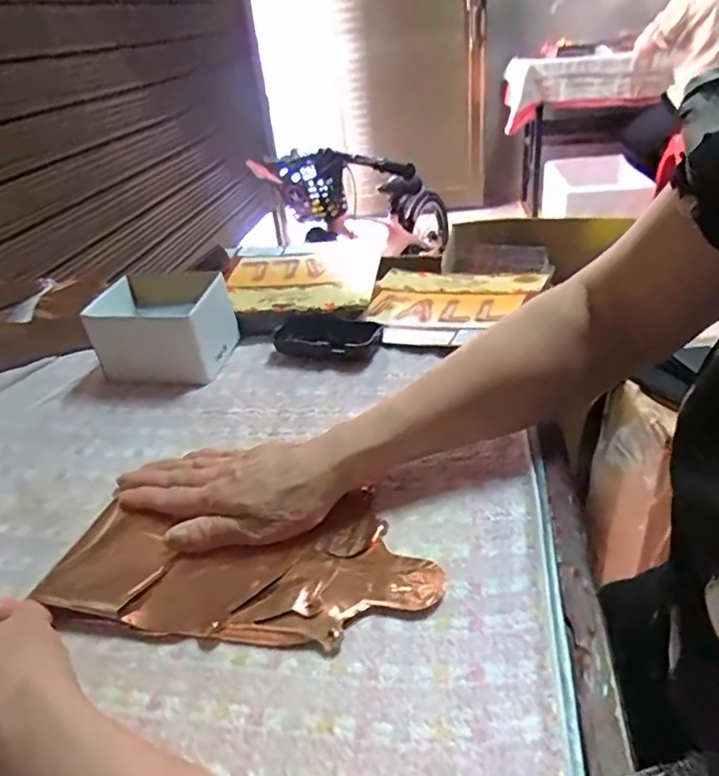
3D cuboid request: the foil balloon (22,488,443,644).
[{"bbox_3d":[-0.075,0.113,0.379,0.244,0.016,0.114,-1,36,6],"label":"foil balloon"}]

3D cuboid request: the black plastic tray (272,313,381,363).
[{"bbox_3d":[-0.033,-0.052,0.591,0.108,0.027,0.049,1,36,11],"label":"black plastic tray"}]

